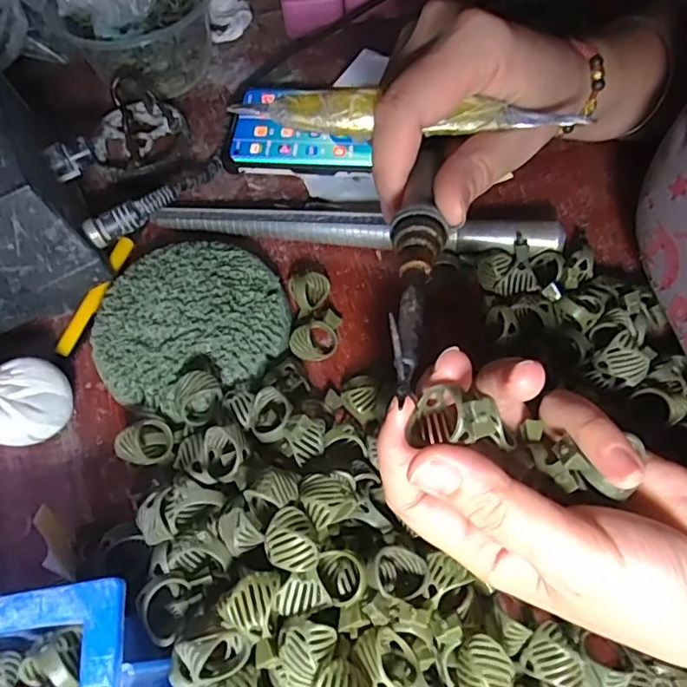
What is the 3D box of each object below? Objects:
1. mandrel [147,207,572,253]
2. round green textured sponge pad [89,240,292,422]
[{"bbox_3d":[0.003,-0.070,0.332,0.240,0.025,0.016,7,63,6],"label":"mandrel"},{"bbox_3d":[-0.084,-0.011,0.304,0.101,0.023,0.094,-1,63,2],"label":"round green textured sponge pad"}]

